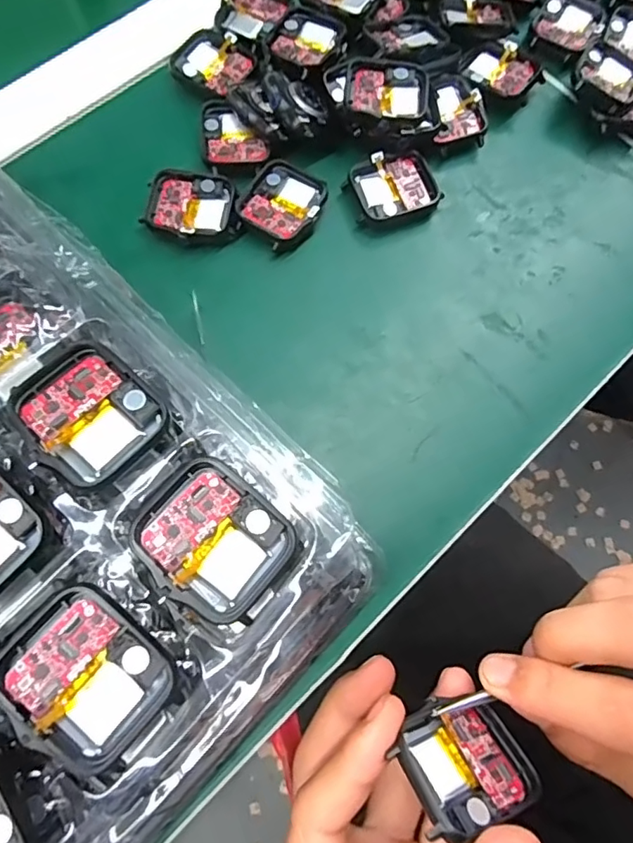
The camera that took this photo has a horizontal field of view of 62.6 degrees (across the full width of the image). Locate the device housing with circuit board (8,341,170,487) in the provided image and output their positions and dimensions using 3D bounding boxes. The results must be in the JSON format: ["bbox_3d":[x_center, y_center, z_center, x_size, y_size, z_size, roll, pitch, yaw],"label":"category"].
[{"bbox_3d":[-0.073,-0.004,0.166,0.038,0.007,0.045,-40,80,-11],"label":"device housing with circuit board"}]

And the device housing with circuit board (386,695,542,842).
[{"bbox_3d":[0.048,0.111,0.170,0.046,0.006,0.035,1,35,-32],"label":"device housing with circuit board"}]

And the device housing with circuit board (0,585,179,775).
[{"bbox_3d":[-0.064,0.072,0.146,0.044,0.011,0.036,44,79,10],"label":"device housing with circuit board"}]

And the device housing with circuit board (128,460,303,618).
[{"bbox_3d":[-0.031,0.035,0.159,0.043,0.010,0.037,40,78,9],"label":"device housing with circuit board"}]

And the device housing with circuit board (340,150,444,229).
[{"bbox_3d":[0.039,-0.122,0.278,0.046,0.016,0.038,-25,76,-9],"label":"device housing with circuit board"}]

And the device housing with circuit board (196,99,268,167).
[{"bbox_3d":[-0.045,-0.155,0.279,0.034,0.007,0.043,-11,74,-6],"label":"device housing with circuit board"}]

